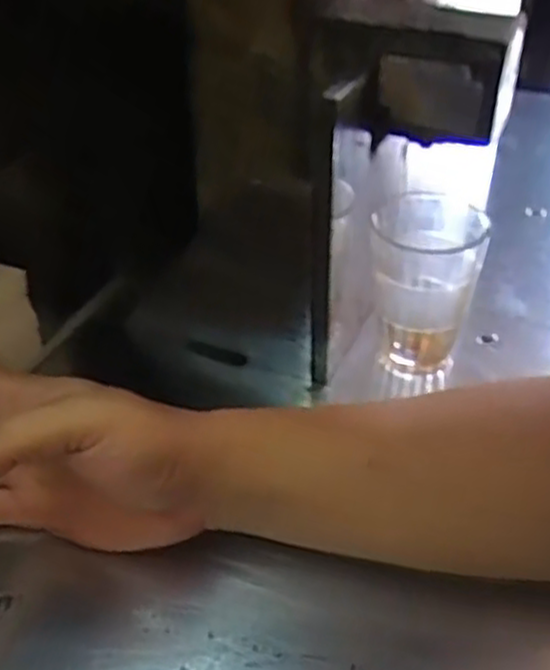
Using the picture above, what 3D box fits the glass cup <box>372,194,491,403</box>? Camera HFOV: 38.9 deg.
[{"bbox_3d":[0.093,-0.032,0.490,0.067,0.093,0.068,8,40,10],"label":"glass cup"}]

